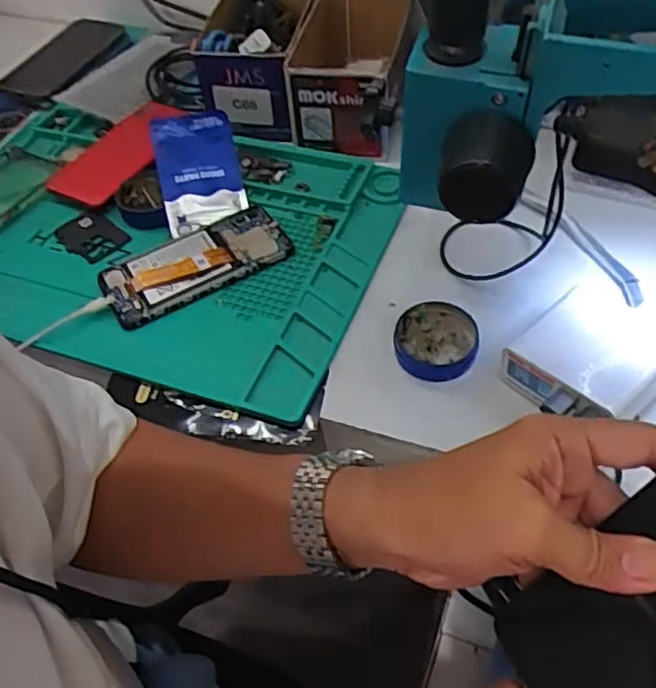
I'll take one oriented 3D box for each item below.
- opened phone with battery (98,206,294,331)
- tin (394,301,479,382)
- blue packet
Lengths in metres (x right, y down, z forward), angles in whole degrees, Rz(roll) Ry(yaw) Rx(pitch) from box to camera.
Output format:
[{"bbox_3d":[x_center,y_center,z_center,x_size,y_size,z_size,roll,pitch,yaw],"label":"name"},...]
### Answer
[{"bbox_3d":[-0.114,-0.076,0.567,0.161,0.008,0.082,-27,53,-15],"label":"opened phone with battery"},{"bbox_3d":[0.082,-0.003,0.495,0.060,0.019,0.064,-3,51,4],"label":"tin"},{"bbox_3d":[-0.123,-0.165,0.620,0.075,0.013,0.123,-11,79,-17],"label":"blue packet"}]

